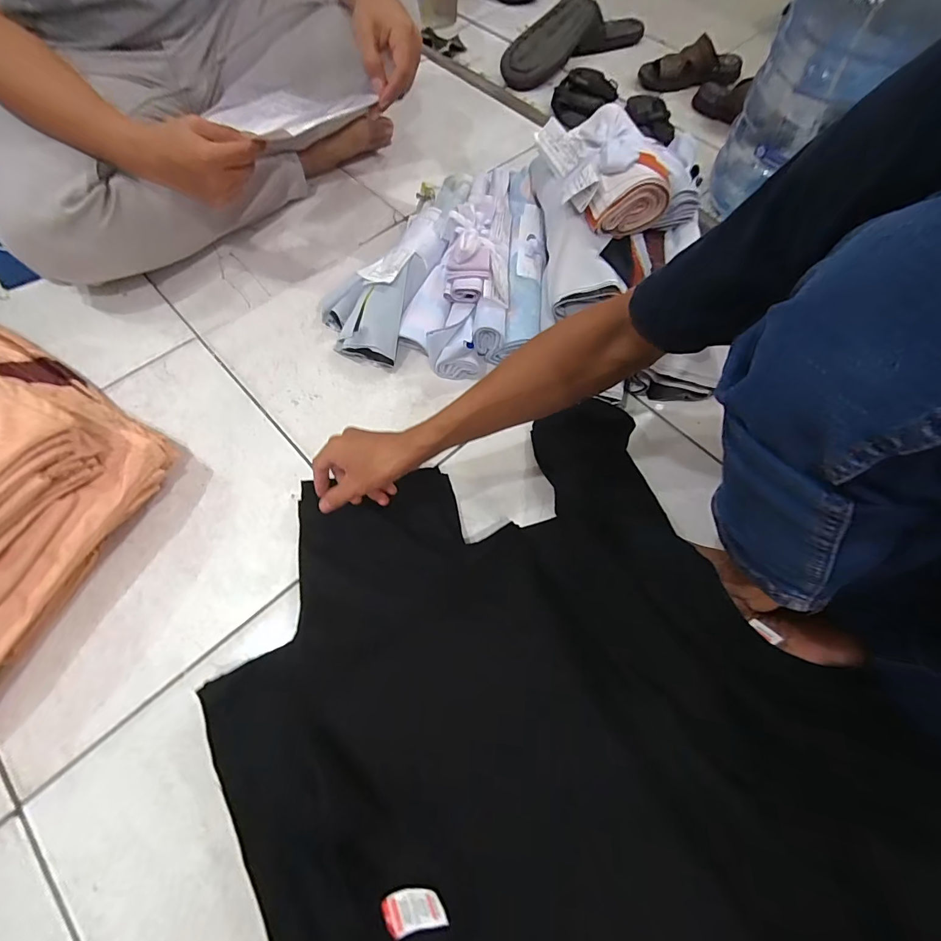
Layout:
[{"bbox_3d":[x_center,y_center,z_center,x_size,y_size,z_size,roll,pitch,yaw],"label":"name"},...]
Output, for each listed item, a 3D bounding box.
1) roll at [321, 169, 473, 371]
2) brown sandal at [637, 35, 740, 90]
[{"bbox_3d":[-0.109,-0.325,0.674,0.134,0.080,0.354,21,67,10],"label":"roll"},{"bbox_3d":[0.557,-1.027,1.099,0.241,0.048,0.148,-8,66,-4],"label":"brown sandal"}]

